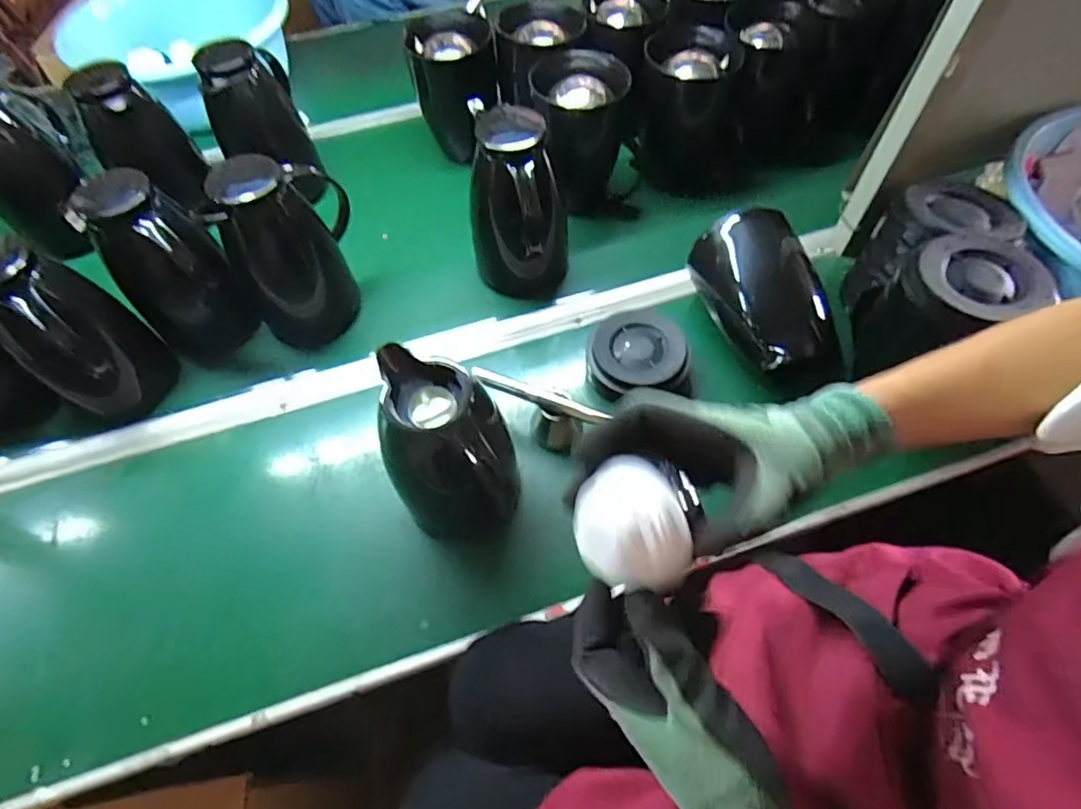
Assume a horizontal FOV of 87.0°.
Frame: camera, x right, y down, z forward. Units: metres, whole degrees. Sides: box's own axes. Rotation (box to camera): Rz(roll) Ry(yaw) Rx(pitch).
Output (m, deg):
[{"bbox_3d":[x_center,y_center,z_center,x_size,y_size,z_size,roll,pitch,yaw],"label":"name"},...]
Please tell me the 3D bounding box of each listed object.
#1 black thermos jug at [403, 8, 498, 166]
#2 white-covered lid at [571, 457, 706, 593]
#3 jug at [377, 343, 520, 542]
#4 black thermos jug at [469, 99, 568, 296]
[{"bbox_3d":[-0.126,-0.468,0.876,0.124,0.192,0.115,-11,60,-4],"label":"black thermos jug"},{"bbox_3d":[0.052,0.064,0.317,0.065,0.026,0.064,-1,60,2],"label":"white-covered lid"},{"bbox_3d":[-0.080,0.052,0.547,0.123,0.202,0.106,5,60,6],"label":"jug"},{"bbox_3d":[-0.029,-0.241,0.718,0.120,0.209,0.155,-4,59,0],"label":"black thermos jug"}]

